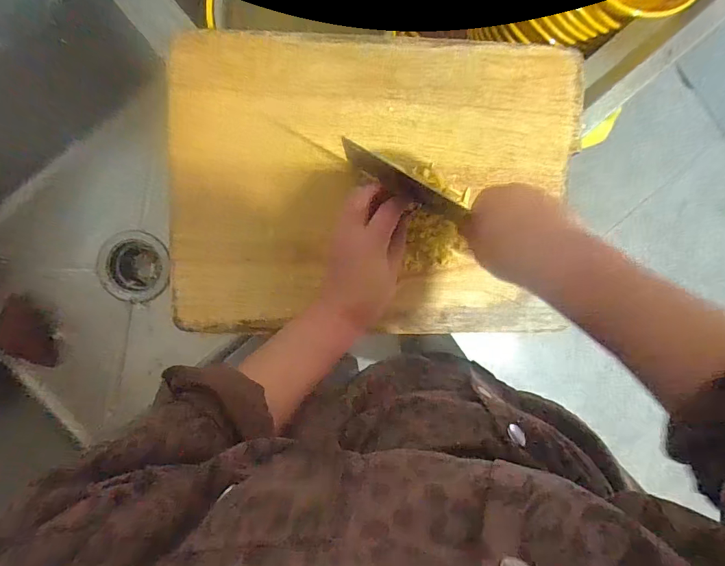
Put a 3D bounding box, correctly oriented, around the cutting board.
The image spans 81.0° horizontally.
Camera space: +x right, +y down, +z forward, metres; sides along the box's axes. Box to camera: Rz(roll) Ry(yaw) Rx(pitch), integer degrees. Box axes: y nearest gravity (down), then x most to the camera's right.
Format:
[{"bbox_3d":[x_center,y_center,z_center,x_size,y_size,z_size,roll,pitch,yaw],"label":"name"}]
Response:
[{"bbox_3d":[0.018,-0.106,0.449,0.415,0.026,0.311,2,90,-6],"label":"cutting board"}]

